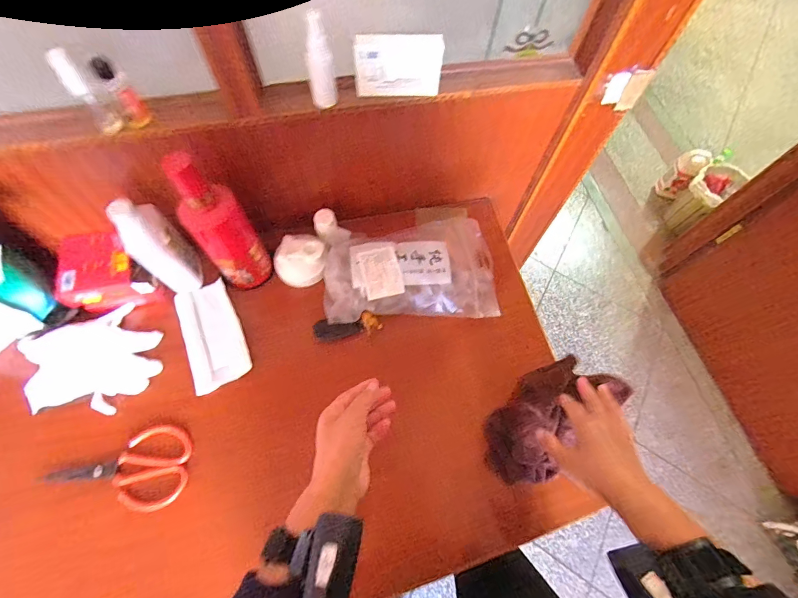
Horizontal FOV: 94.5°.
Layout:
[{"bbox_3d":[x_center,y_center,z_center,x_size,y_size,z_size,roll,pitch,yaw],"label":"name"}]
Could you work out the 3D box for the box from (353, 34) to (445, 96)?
[{"bbox_3d":[0.000,-0.292,0.462,0.107,0.062,0.022,-4,66,-4],"label":"box"}]

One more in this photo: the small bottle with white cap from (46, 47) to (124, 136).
[{"bbox_3d":[-0.353,-0.229,0.416,0.025,0.097,0.025,42,71,16],"label":"small bottle with white cap"}]

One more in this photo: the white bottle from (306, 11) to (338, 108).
[{"bbox_3d":[-0.094,-0.281,0.440,0.030,0.095,0.031,10,65,2],"label":"white bottle"}]

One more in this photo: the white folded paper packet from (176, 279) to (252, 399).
[{"bbox_3d":[-0.290,0.053,0.573,0.084,0.006,0.169,-23,68,-12],"label":"white folded paper packet"}]

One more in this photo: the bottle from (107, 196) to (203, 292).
[{"bbox_3d":[-0.346,-0.077,0.536,0.054,0.170,0.064,-18,67,-10],"label":"bottle"}]

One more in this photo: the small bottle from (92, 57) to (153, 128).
[{"bbox_3d":[-0.317,-0.235,0.424,0.027,0.075,0.018,-37,72,-17],"label":"small bottle"}]

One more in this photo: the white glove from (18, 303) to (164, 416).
[{"bbox_3d":[-0.441,0.091,0.533,0.157,0.028,0.144,-27,69,-14],"label":"white glove"}]

